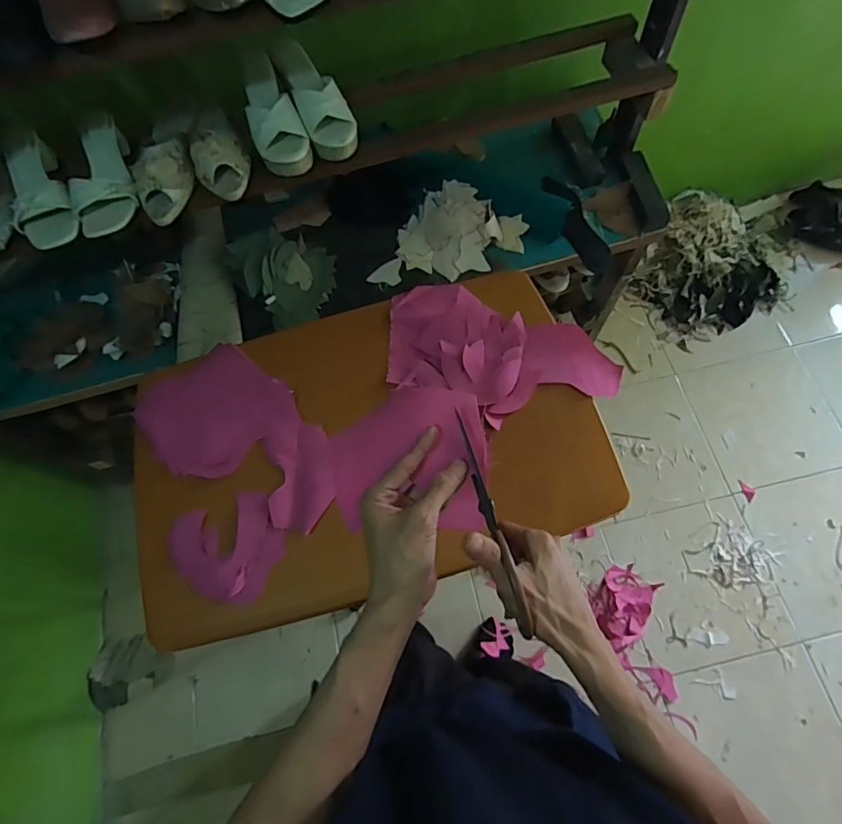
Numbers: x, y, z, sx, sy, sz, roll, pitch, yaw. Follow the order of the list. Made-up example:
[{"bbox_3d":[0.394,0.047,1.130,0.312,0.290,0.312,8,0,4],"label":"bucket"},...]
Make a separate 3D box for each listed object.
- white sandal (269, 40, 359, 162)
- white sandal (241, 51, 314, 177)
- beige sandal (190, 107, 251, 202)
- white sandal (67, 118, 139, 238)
[{"bbox_3d":[-0.173,-0.517,0.805,0.081,0.069,0.206,-27,69,-7],"label":"white sandal"},{"bbox_3d":[-0.245,-0.486,0.799,0.082,0.058,0.217,-21,69,-4],"label":"white sandal"},{"bbox_3d":[-0.346,-0.449,0.805,0.088,0.059,0.223,-24,70,-12],"label":"beige sandal"},{"bbox_3d":[-0.508,-0.384,0.794,0.094,0.065,0.216,-3,80,-4],"label":"white sandal"}]

